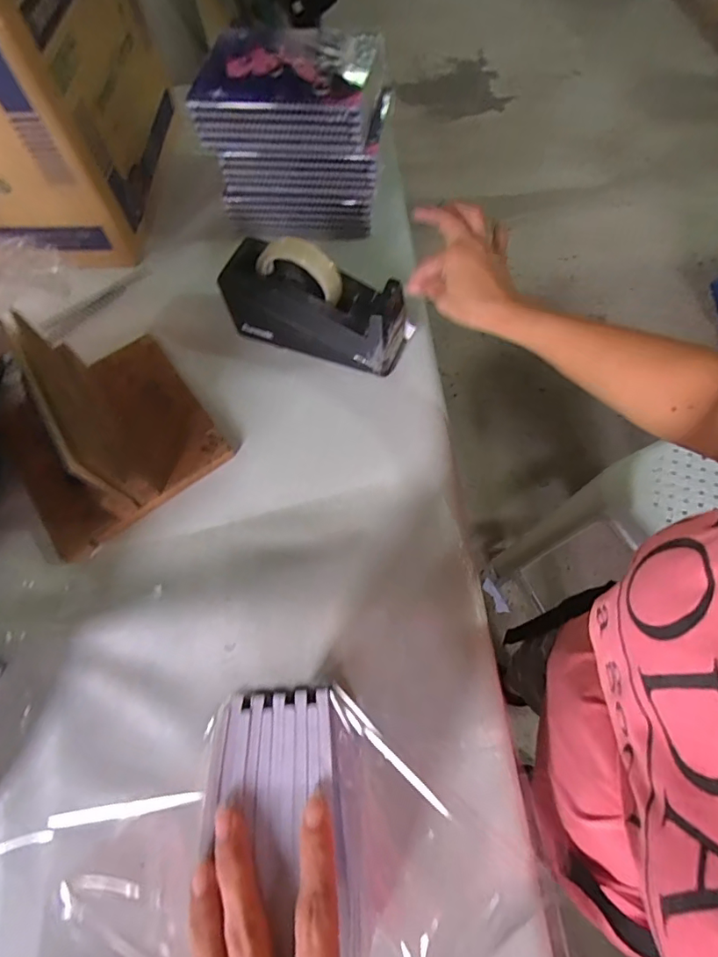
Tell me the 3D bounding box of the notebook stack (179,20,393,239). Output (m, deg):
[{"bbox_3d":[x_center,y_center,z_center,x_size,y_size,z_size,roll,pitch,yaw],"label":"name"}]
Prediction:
[{"bbox_3d":[-0.076,-0.424,0.634,0.197,0.173,0.125,6,65,5],"label":"notebook stack"}]

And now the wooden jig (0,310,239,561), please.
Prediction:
[{"bbox_3d":[-0.280,-0.067,0.516,0.198,0.125,0.203,-35,68,-13],"label":"wooden jig"}]

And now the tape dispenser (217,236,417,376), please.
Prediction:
[{"bbox_3d":[-0.048,-0.195,0.559,0.205,0.120,0.068,20,67,12],"label":"tape dispenser"}]

